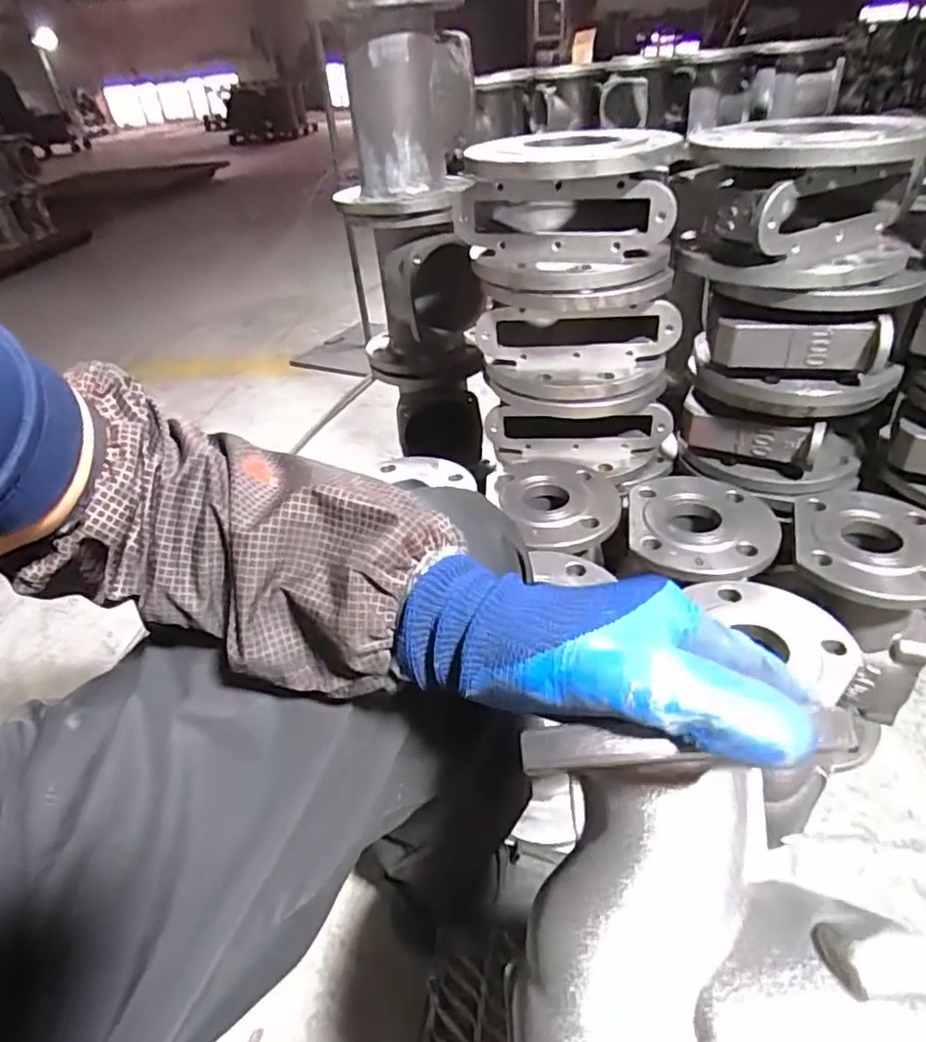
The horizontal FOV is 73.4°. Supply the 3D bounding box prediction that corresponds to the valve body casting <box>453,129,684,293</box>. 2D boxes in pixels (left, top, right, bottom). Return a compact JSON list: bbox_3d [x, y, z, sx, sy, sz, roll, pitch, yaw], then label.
[{"bbox_3d":[0.106,-0.331,0.655,0.213,0.119,0.179,2,38,9],"label":"valve body casting"}]

